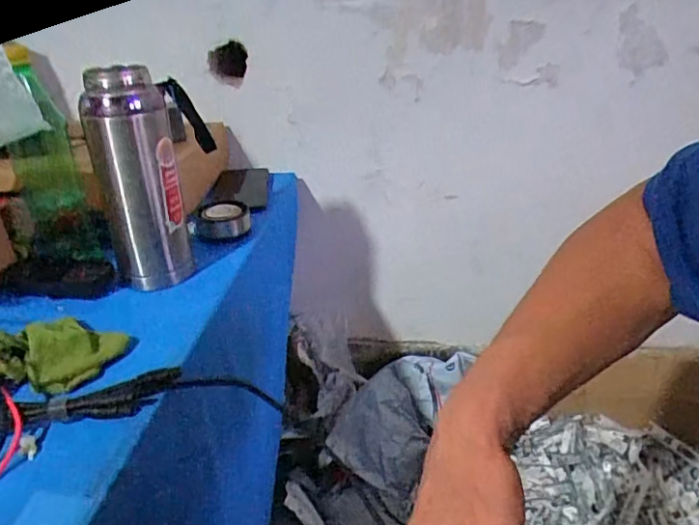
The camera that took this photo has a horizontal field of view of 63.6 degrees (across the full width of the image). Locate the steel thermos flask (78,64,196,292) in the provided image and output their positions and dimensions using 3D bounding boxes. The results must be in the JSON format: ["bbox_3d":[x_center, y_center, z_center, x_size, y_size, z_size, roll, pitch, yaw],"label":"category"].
[{"bbox_3d":[-0.218,-0.086,0.585,0.080,0.211,0.066,-14,29,-21],"label":"steel thermos flask"}]

